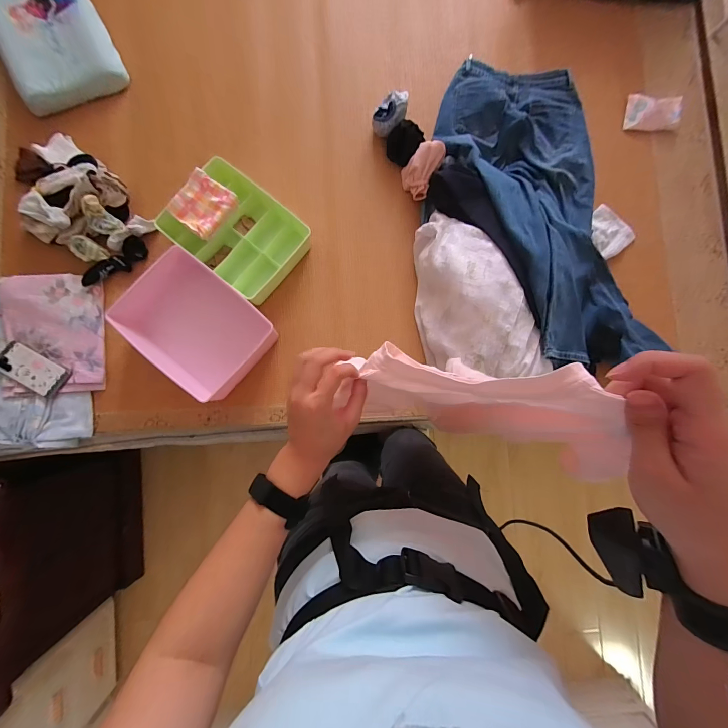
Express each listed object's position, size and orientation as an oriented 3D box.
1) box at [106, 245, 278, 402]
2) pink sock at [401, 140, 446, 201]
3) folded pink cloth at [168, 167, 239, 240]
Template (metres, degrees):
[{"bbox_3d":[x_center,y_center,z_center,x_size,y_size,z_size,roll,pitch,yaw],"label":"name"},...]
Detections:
[{"bbox_3d":[-0.402,-0.091,0.793,0.332,0.091,0.278,38,85,1],"label":"box"},{"bbox_3d":[0.144,-0.502,0.861,0.089,0.105,0.112,26,85,0],"label":"pink sock"},{"bbox_3d":[-0.388,-0.385,0.797,0.111,0.043,0.135,40,86,1],"label":"folded pink cloth"}]

